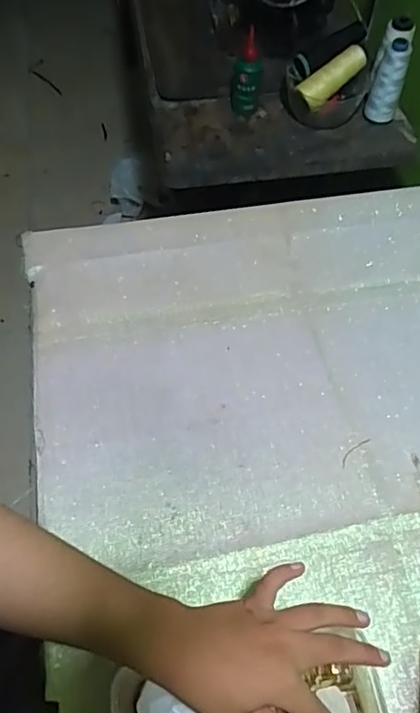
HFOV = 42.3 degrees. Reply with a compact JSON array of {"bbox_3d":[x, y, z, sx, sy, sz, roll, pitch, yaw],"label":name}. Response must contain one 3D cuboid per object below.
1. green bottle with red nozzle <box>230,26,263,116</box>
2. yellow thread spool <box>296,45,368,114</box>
[{"bbox_3d":[0.053,-0.412,0.784,0.044,0.126,0.043,4,59,4],"label":"green bottle with red nozzle"},{"bbox_3d":[0.178,-0.400,0.778,0.109,0.036,0.032,-37,63,5],"label":"yellow thread spool"}]

